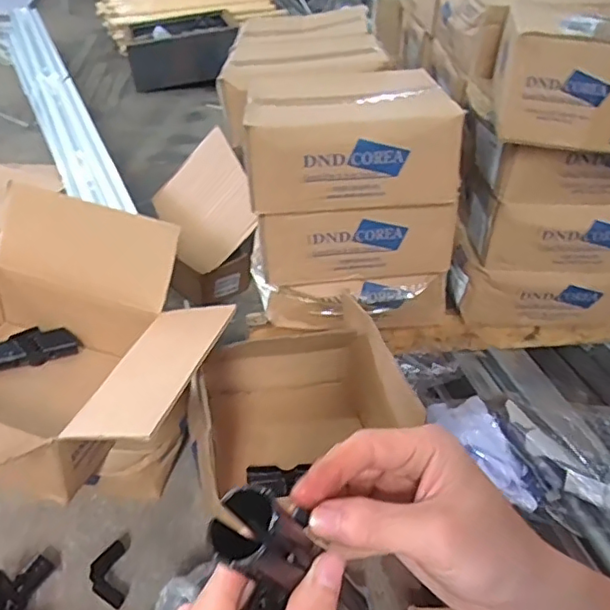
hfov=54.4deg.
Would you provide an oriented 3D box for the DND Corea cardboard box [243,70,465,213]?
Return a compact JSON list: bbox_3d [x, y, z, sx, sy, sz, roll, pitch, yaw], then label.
[{"bbox_3d":[0.054,-0.279,0.957,0.309,0.156,0.285,-2,36,-10],"label":"DND Corea cardboard box"}]

